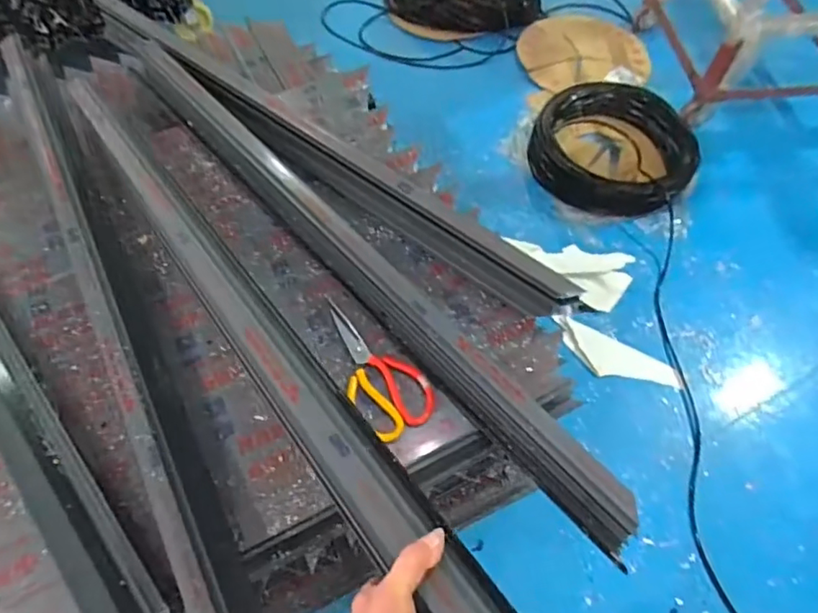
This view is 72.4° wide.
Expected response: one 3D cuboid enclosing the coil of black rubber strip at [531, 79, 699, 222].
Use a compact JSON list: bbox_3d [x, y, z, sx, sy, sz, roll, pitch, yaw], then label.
[{"bbox_3d":[0.612,-0.477,1.688,0.480,0.119,0.431,6,61,3],"label":"coil of black rubber strip"}]

